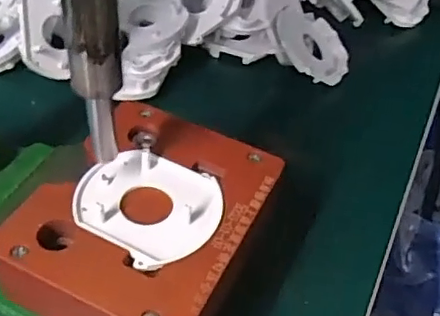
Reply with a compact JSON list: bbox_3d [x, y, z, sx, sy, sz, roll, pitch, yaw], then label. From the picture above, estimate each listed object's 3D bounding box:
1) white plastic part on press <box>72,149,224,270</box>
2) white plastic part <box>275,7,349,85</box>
[{"bbox_3d":[-0.034,0.023,0.277,0.067,0.006,0.059,22,46,15],"label":"white plastic part on press"},{"bbox_3d":[0.073,-0.090,0.461,0.064,0.013,0.067,0,63,-38],"label":"white plastic part"}]

